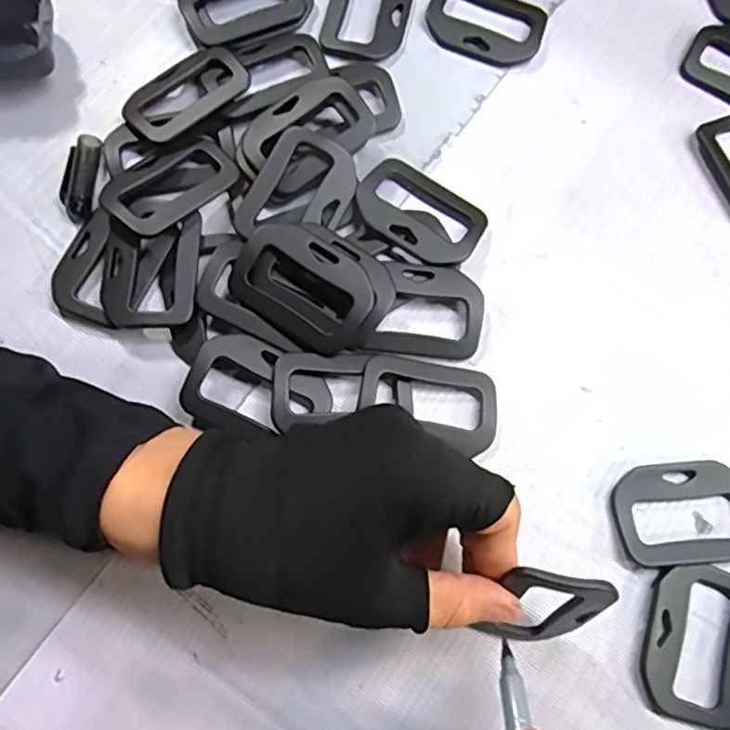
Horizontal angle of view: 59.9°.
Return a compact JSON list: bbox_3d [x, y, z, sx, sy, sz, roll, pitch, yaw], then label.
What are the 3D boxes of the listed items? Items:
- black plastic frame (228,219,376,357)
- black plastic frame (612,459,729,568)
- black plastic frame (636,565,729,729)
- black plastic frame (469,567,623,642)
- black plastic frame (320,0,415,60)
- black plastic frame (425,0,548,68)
[{"bbox_3d":[-0.025,-0.036,0.276,0.060,0.011,0.045,37,77,8],"label":"black plastic frame"},{"bbox_3d":[0.136,0.063,0.270,0.059,0.007,0.043,-4,75,-3],"label":"black plastic frame"},{"bbox_3d":[0.135,0.112,0.256,0.044,0.006,0.059,17,75,3],"label":"black plastic frame"},{"bbox_3d":[0.065,0.090,0.232,0.037,0.057,0.007,17,51,0],"label":"black plastic frame"},{"bbox_3d":[0.002,-0.188,0.334,0.044,0.004,0.062,11,74,1],"label":"black plastic frame"},{"bbox_3d":[0.064,-0.181,0.335,0.061,0.006,0.044,19,75,3],"label":"black plastic frame"}]

